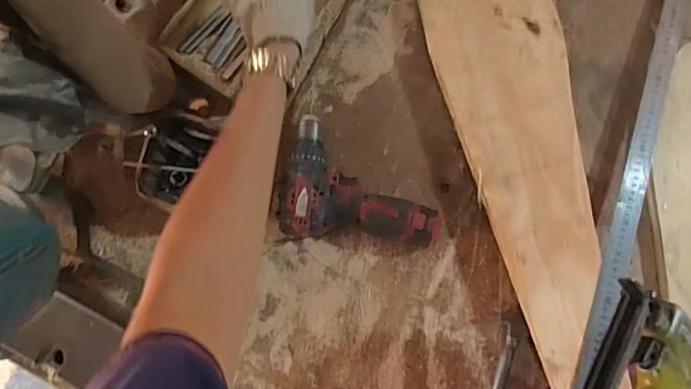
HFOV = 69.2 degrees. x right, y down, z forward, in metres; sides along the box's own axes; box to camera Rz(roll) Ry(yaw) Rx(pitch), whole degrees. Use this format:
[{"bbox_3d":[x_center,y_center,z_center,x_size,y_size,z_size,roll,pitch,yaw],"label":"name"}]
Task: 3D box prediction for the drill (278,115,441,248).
[{"bbox_3d":[0.019,-0.015,0.624,0.188,0.056,0.147,5,83,1],"label":"drill"}]

